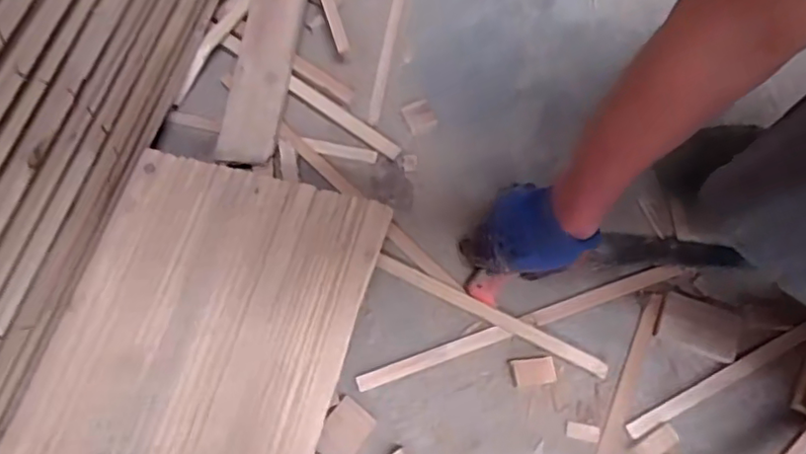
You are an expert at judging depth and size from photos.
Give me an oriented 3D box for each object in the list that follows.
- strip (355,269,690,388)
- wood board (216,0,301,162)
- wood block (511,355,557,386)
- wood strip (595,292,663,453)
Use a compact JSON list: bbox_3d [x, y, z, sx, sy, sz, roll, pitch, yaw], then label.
[{"bbox_3d":[0.131,0.108,0.671,0.377,0.007,0.019,-18,68,-8],"label":"strip"},{"bbox_3d":[-0.182,-0.221,0.787,0.067,0.020,0.298,8,67,-7],"label":"wood board"},{"bbox_3d":[0.141,0.155,0.647,0.042,0.019,0.027,-8,67,-3],"label":"wood block"},{"bbox_3d":[0.231,0.195,0.637,0.023,0.004,0.272,23,69,9],"label":"wood strip"}]

